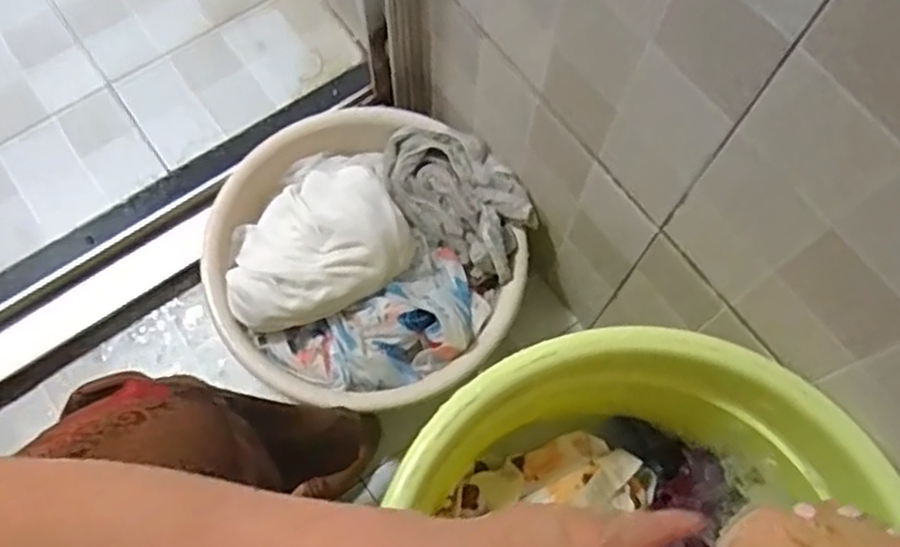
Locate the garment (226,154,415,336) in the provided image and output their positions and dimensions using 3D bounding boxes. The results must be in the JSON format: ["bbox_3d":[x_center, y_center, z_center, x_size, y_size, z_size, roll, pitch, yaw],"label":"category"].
[{"bbox_3d":[-0.125,-0.037,0.708,0.211,0.068,0.150,-39,75,-14],"label":"garment"}]

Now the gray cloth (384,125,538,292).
[{"bbox_3d":[0.007,-0.079,0.761,0.103,0.065,0.198,-38,75,-14],"label":"gray cloth"}]

